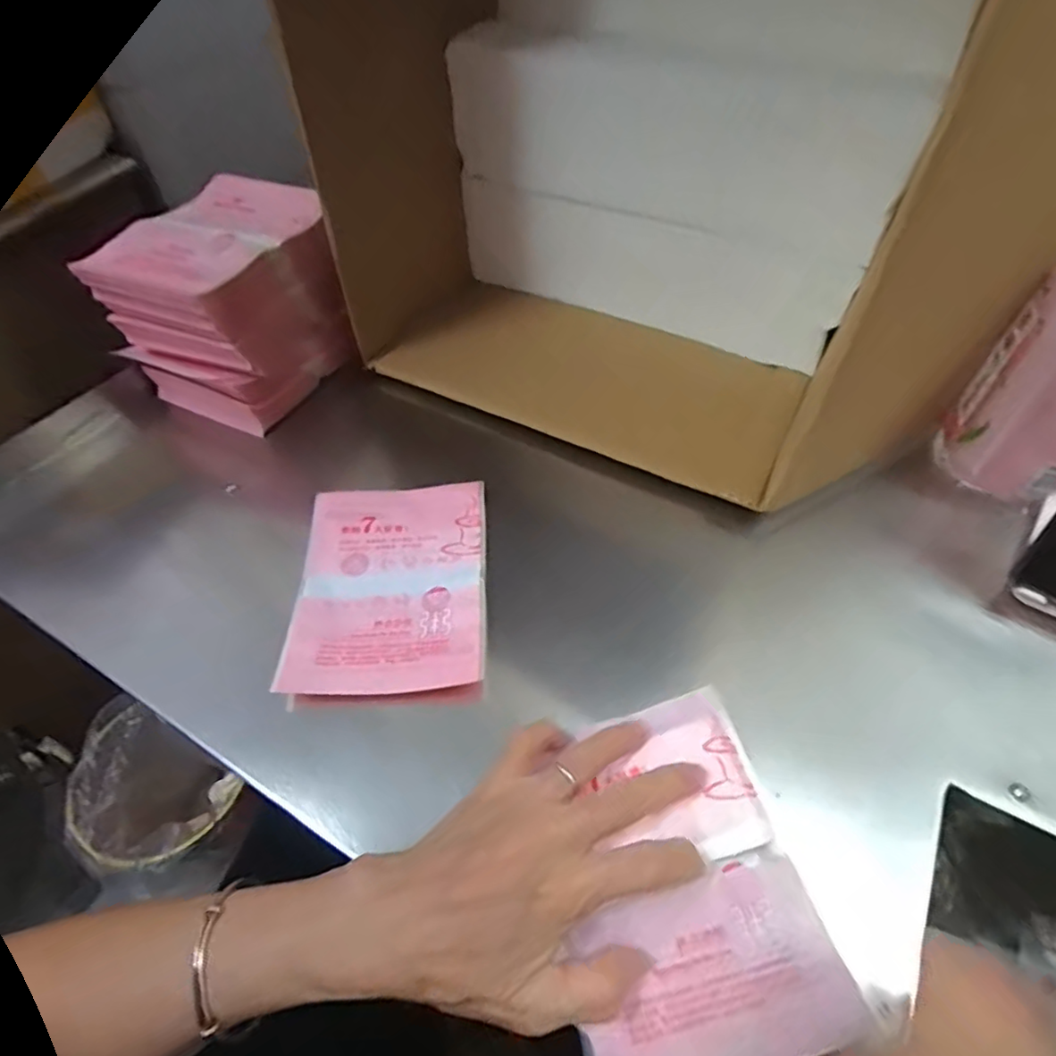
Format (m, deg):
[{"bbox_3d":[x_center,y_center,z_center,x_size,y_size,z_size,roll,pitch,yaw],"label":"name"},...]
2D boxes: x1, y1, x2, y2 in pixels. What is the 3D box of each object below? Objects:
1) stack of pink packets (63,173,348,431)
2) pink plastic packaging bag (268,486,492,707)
[{"bbox_3d":[-0.244,-0.189,0.512,0.126,0.130,0.162,24,57,21],"label":"stack of pink packets"},{"bbox_3d":[-0.090,0.036,0.406,0.120,0.017,0.158,-4,51,0],"label":"pink plastic packaging bag"}]

